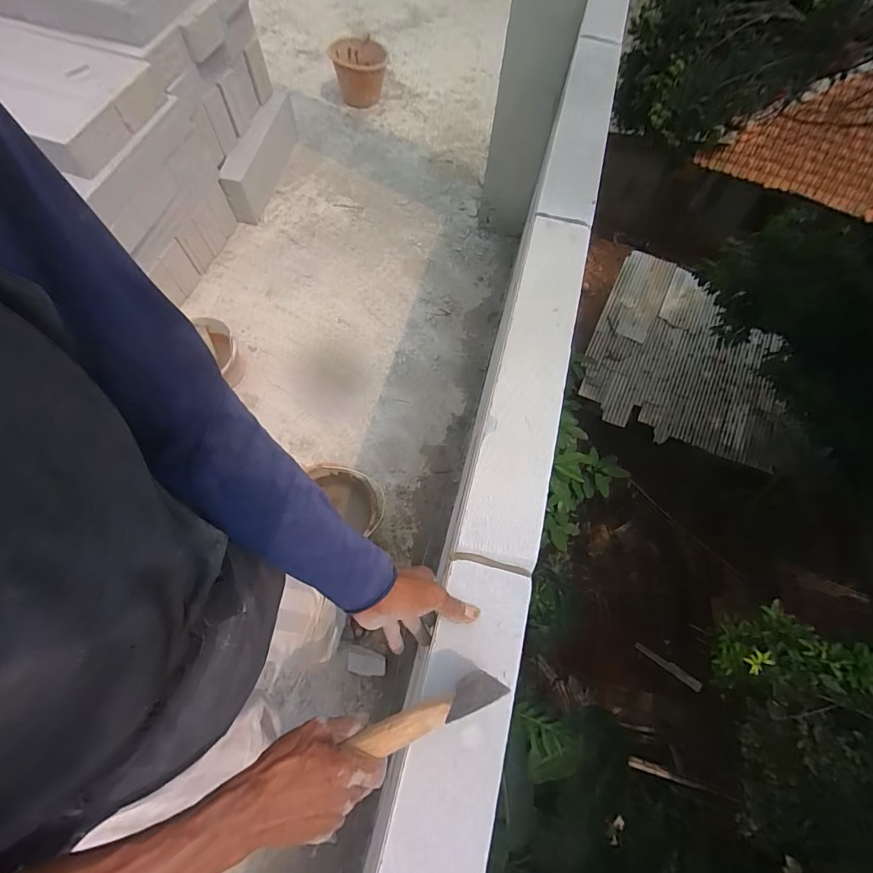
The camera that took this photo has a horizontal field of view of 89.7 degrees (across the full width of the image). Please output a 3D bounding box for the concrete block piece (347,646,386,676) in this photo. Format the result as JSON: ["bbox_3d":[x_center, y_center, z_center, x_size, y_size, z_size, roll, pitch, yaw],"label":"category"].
[{"bbox_3d":[-0.192,0.617,1.198,0.110,0.025,0.060,15,66,4],"label":"concrete block piece"}]

